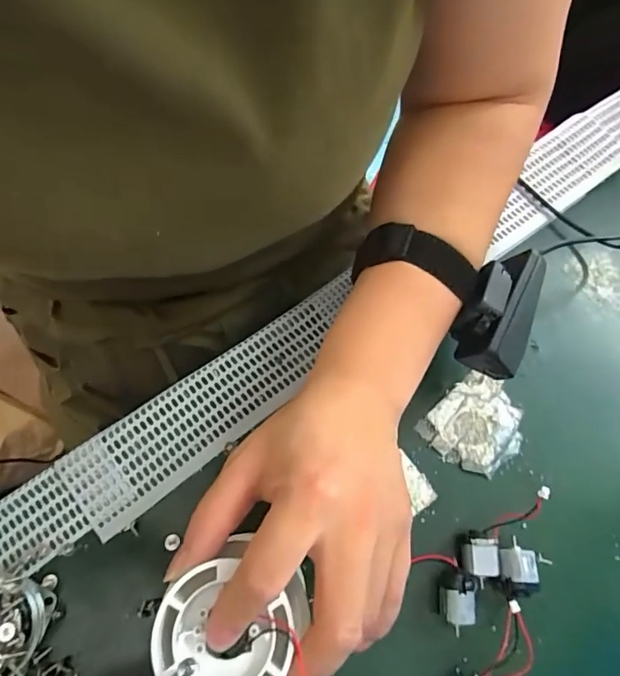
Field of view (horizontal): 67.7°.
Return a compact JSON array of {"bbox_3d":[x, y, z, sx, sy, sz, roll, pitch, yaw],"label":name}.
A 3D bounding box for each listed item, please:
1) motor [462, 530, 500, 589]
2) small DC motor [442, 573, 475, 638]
[{"bbox_3d":[0.095,0.124,0.260,0.018,0.014,0.026,7,71,-2],"label":"motor"},{"bbox_3d":[0.079,0.145,0.253,0.016,0.024,0.027,12,71,-1],"label":"small DC motor"}]

